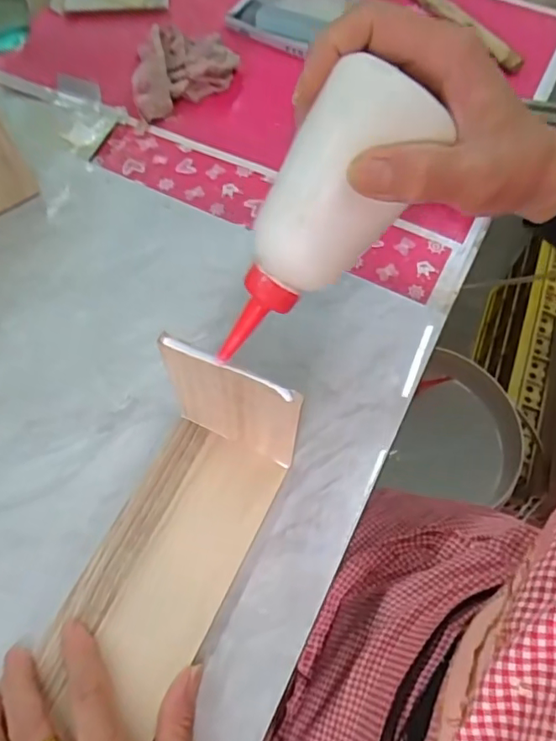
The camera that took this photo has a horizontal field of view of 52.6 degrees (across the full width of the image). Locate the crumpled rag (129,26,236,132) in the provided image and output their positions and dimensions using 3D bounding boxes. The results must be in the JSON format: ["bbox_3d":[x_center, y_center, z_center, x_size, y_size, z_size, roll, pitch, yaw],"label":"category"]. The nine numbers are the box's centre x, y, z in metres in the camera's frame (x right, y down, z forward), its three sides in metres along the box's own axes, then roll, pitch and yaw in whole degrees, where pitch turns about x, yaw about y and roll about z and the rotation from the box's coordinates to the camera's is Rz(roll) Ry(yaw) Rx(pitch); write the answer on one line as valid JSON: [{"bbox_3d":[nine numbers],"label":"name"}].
[{"bbox_3d":[-0.098,-0.316,0.597,0.104,0.031,0.121,-1,62,-2],"label":"crumpled rag"}]

